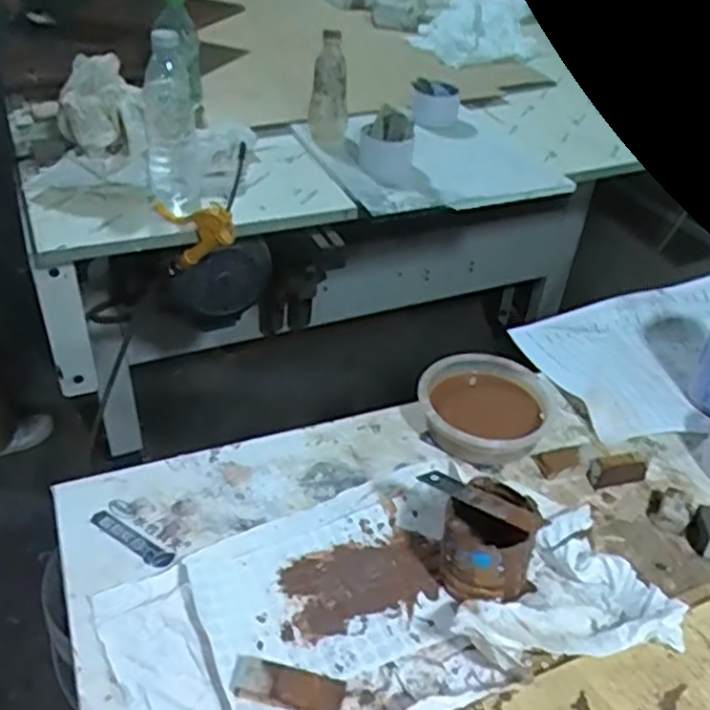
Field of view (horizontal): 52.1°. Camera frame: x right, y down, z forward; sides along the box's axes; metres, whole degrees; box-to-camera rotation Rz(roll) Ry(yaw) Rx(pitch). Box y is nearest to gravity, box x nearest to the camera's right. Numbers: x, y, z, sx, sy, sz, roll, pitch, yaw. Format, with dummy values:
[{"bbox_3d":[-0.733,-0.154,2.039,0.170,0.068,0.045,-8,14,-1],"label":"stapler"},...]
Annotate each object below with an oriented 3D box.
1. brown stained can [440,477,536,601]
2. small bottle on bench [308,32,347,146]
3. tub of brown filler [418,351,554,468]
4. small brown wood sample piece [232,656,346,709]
[{"bbox_3d":[0.098,0.143,0.545,0.066,0.071,0.067,3,39,-2],"label":"brown stained can"},{"bbox_3d":[-0.042,-0.412,1.143,0.054,0.165,0.062,3,39,0],"label":"small bottle on bench"},{"bbox_3d":[0.126,0.044,0.701,0.121,0.029,0.129,3,39,-2],"label":"tub of brown filler"},{"bbox_3d":[-0.045,0.222,0.483,0.074,0.017,0.026,10,39,7],"label":"small brown wood sample piece"}]

